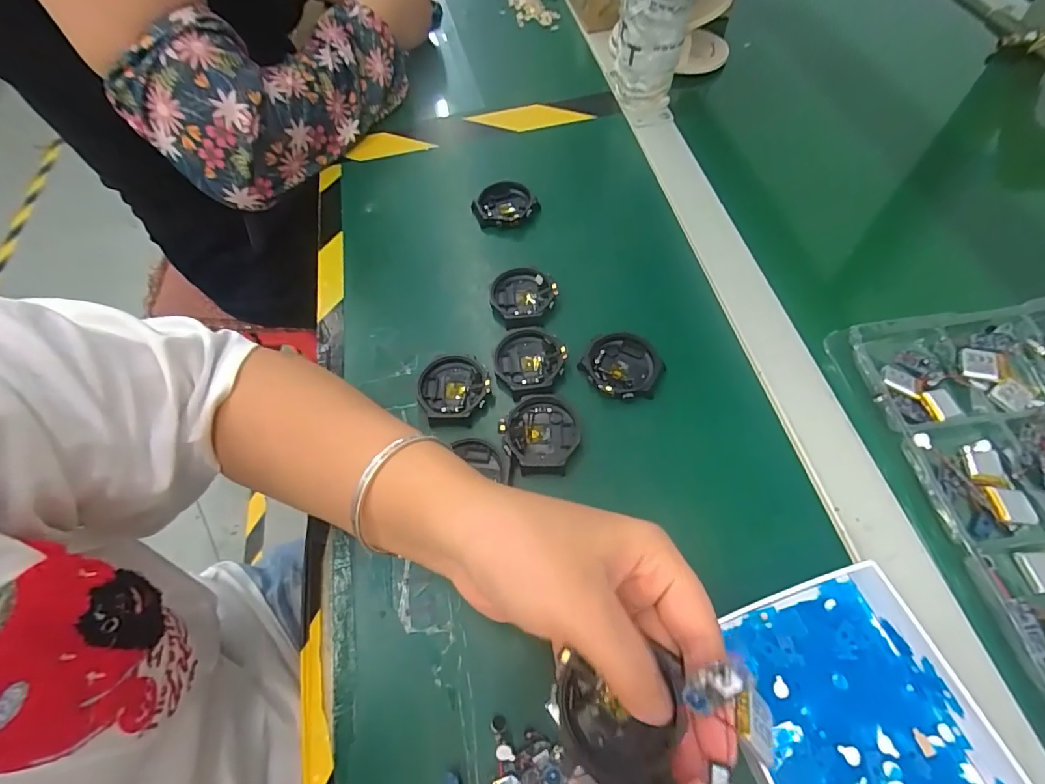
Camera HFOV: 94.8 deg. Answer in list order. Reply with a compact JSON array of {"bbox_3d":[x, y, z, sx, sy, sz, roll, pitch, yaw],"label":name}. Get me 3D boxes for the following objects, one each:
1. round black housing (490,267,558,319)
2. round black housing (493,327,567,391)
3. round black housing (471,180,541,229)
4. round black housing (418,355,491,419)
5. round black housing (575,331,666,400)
[{"bbox_3d":[0.000,-0.075,0.366,0.048,0.012,0.044,-2,60,3],"label":"round black housing"},{"bbox_3d":[0.004,-0.023,0.336,0.047,0.007,0.047,-2,60,3],"label":"round black housing"},{"bbox_3d":[-0.016,-0.161,0.419,0.052,0.017,0.052,-2,60,3],"label":"round black housing"},{"bbox_3d":[-0.048,-0.002,0.329,0.047,0.012,0.045,-2,60,3],"label":"round black housing"},{"bbox_3d":[0.068,-0.017,0.332,0.053,0.011,0.051,-2,60,3],"label":"round black housing"}]

